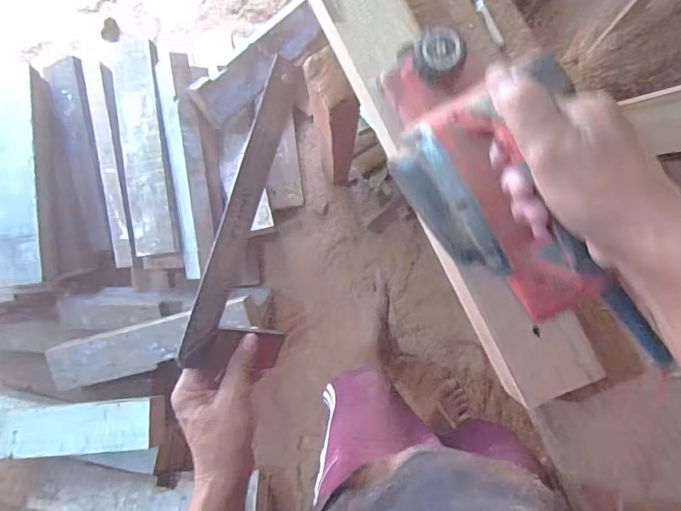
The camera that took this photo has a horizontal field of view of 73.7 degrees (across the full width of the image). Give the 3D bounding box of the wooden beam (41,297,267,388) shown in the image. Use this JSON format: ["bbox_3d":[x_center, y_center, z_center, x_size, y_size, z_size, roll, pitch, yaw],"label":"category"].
[{"bbox_3d":[-0.474,0.228,1.168,0.537,0.093,0.125,-14,87,6],"label":"wooden beam"}]

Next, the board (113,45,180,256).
[{"bbox_3d":[-0.491,-0.268,1.146,0.123,0.054,0.537,-9,88,6],"label":"board"}]

